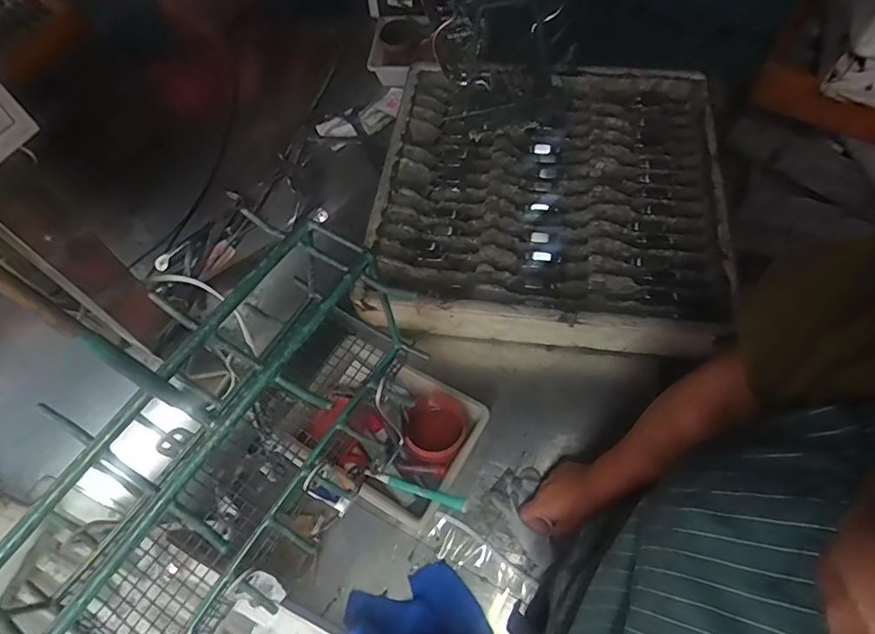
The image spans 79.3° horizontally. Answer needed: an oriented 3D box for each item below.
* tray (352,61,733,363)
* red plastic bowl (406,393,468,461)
[{"bbox_3d":[0.180,-0.206,0.905,0.526,0.121,0.545,5,60,6],"label":"tray"},{"bbox_3d":[-0.003,0.151,0.726,0.082,0.059,0.088,-1,59,2],"label":"red plastic bowl"}]

